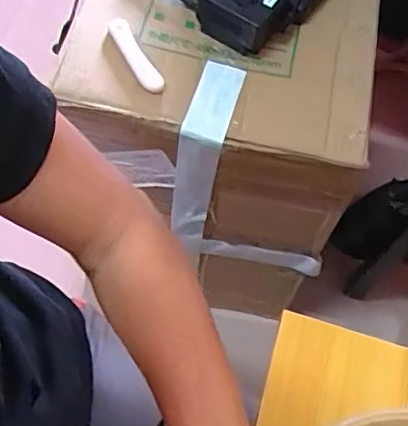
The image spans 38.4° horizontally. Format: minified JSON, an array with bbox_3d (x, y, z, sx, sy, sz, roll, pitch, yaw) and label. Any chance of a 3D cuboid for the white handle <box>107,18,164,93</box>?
[{"bbox_3d":[-0.070,-0.162,0.600,0.021,0.018,0.091,-28,67,-17],"label":"white handle"}]

